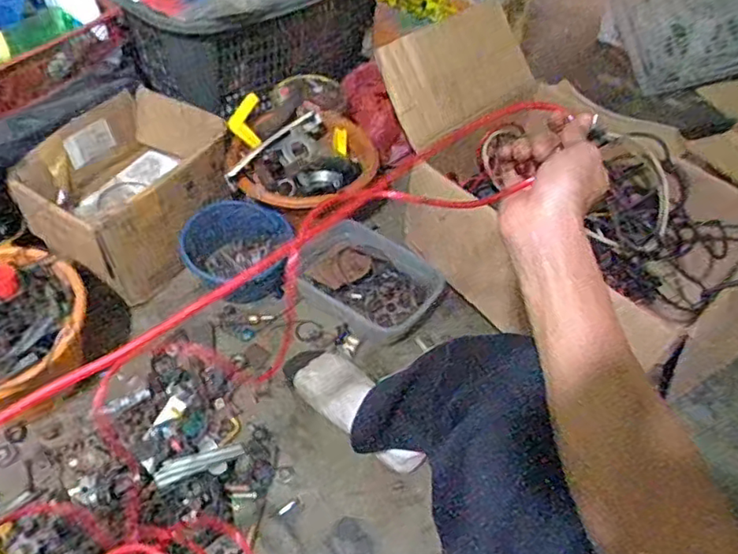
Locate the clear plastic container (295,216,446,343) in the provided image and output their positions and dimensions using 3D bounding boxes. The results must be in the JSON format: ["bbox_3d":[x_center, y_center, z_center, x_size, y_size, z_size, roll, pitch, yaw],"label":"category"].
[{"bbox_3d":[-0.005,0.006,1.048,0.236,0.058,0.182,38,58,23],"label":"clear plastic container"}]

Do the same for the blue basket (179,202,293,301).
[{"bbox_3d":[-0.218,-0.048,1.039,0.179,0.106,0.156,32,56,19],"label":"blue basket"}]

